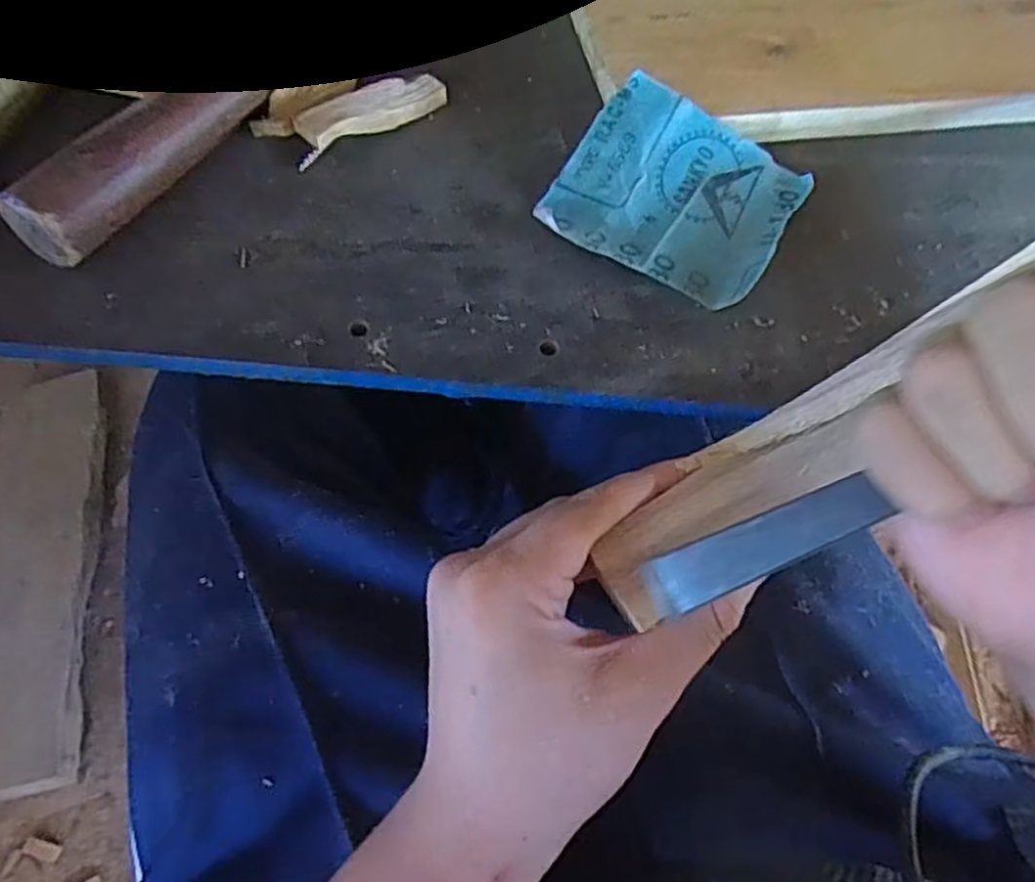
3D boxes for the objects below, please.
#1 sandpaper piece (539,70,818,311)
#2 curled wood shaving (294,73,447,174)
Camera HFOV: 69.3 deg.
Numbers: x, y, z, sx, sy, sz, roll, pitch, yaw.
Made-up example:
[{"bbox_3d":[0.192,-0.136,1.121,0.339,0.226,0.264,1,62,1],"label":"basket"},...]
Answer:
[{"bbox_3d":[0.065,-0.103,0.306,0.092,0.019,0.083,27,62,12],"label":"sandpaper piece"},{"bbox_3d":[-0.063,-0.139,0.319,0.074,0.016,0.019,-33,67,-20],"label":"curled wood shaving"}]

